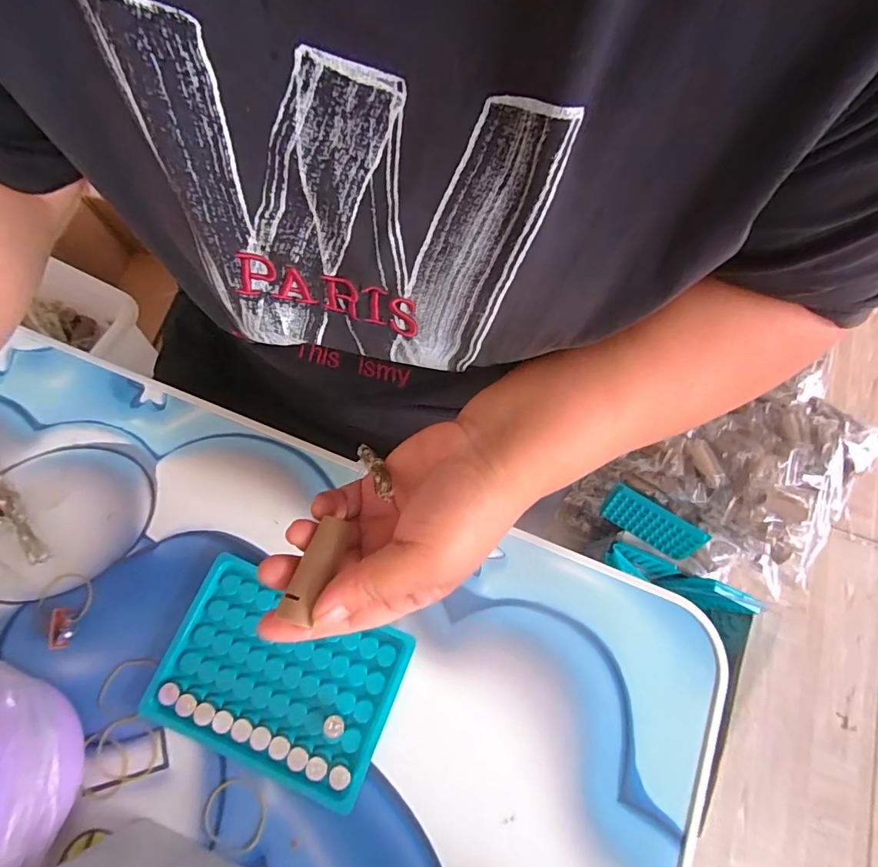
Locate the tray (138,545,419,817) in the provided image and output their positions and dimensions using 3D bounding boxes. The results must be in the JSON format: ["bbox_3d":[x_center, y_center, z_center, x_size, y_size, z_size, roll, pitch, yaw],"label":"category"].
[{"bbox_3d":[-0.093,0.142,0.261,0.131,0.009,0.096,22,75,5],"label":"tray"}]

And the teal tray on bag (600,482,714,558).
[{"bbox_3d":[0.300,0.128,0.641,0.130,0.094,0.012,32,59,20],"label":"teal tray on bag"}]

